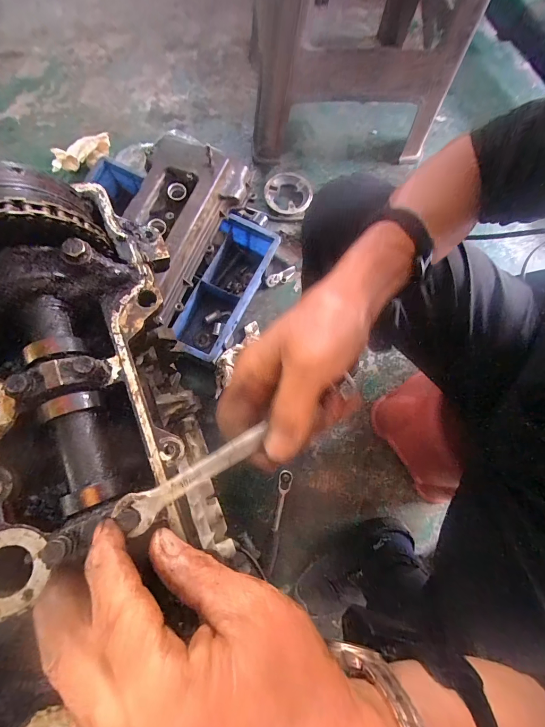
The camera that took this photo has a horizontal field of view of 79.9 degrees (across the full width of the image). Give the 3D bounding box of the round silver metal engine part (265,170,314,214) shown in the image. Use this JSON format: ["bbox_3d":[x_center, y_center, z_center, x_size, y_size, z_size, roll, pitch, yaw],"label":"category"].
[{"bbox_3d":[0.042,-0.445,0.851,0.124,0.017,0.131,0,76,-1],"label":"round silver metal engine part"}]

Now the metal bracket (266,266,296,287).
[{"bbox_3d":[0.023,-0.210,0.790,0.085,0.017,0.026,-30,78,-8],"label":"metal bracket"}]

